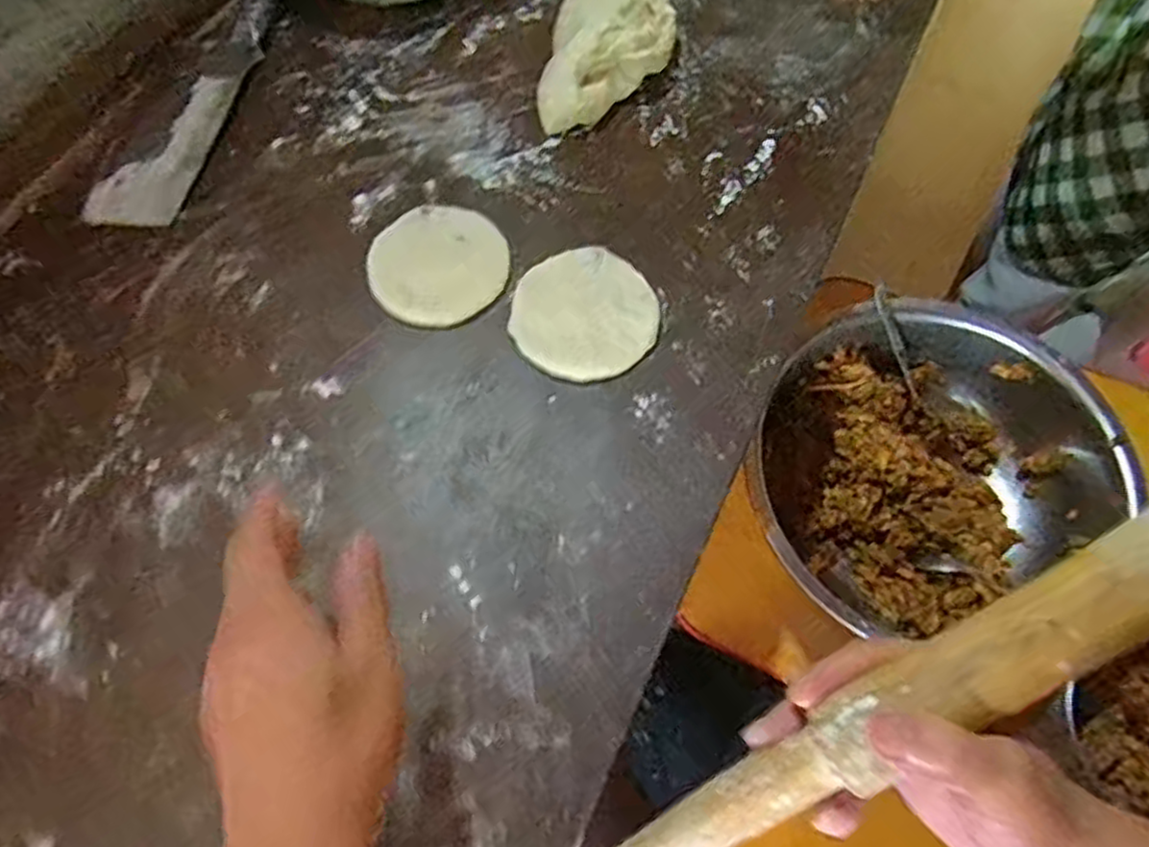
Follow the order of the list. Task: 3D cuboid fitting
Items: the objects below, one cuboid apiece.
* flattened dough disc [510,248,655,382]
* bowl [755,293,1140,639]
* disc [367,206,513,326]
[{"bbox_3d":[0.007,-0.075,0.501,0.094,0.014,0.095,0,63,1],"label":"flattened dough disc"},{"bbox_3d":[0.276,0.026,0.592,0.242,0.096,0.233,0,63,1],"label":"bowl"},{"bbox_3d":[-0.097,-0.114,0.525,0.096,0.011,0.095,0,63,1],"label":"disc"}]

